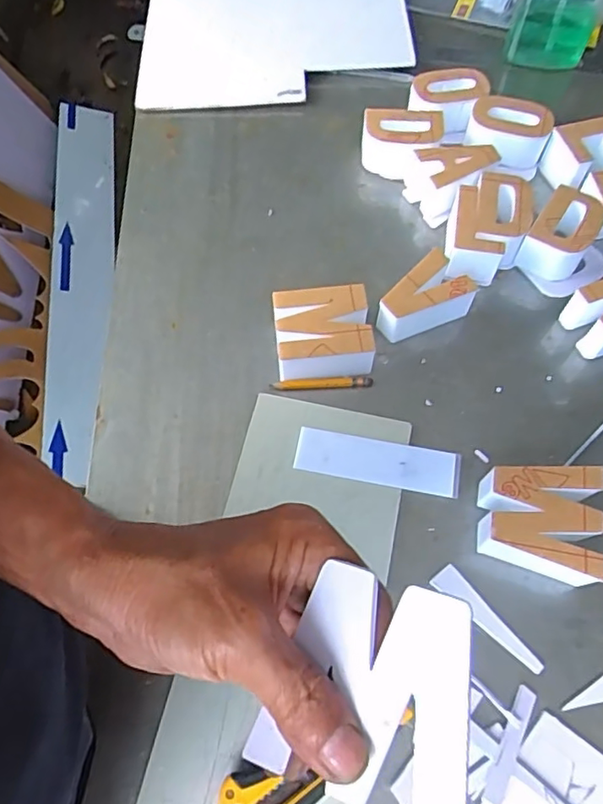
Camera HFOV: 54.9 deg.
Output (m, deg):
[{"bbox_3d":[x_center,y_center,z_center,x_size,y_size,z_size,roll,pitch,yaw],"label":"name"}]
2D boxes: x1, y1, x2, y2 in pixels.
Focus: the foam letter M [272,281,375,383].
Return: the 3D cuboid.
[{"bbox_3d":[0.019,-0.059,0.524,0.080,0.047,0.071,-4,64,-2],"label":"foam letter M"}]

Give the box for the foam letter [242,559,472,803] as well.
[{"bbox_3d":[0.025,0.106,0.215,0.078,0.005,0.078,10,79,21],"label":"foam letter"}]

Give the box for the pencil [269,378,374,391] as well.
[{"bbox_3d":[0.019,-0.016,0.523,0.091,0.007,0.007,-2,63,-1],"label":"pencil"}]

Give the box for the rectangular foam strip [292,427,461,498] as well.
[{"bbox_3d":[0.064,0.051,0.490,0.136,0.006,0.038,10,64,5],"label":"rectangular foam strip"}]

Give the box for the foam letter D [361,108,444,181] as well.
[{"bbox_3d":[0.107,-0.282,0.639,0.082,0.047,0.063,11,64,6],"label":"foam letter D"}]

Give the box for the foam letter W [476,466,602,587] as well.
[{"bbox_3d":[0.180,0.094,0.447,0.088,0.046,0.085,7,65,2],"label":"foam letter W"}]

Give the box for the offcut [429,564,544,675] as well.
[{"bbox_3d":[0.140,0.162,0.435,0.095,0.005,0.022,40,70,18],"label":"offcut"}]

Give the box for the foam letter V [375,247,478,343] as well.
[{"bbox_3d":[0.111,-0.090,0.541,0.084,0.047,0.052,-36,69,-16],"label":"foam letter V"}]

